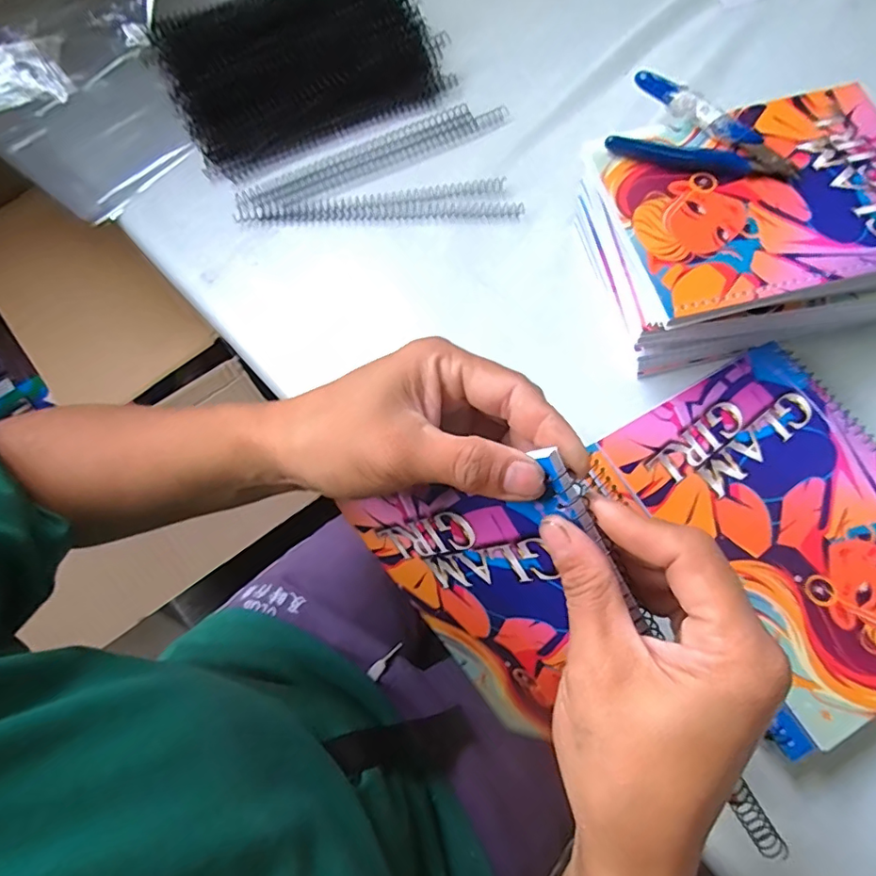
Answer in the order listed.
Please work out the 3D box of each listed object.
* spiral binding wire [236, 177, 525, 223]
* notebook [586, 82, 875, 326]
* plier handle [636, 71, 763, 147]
[{"bbox_3d":[-0.051,-0.199,0.455,0.236,0.009,0.035,0,69,2],"label":"spiral binding wire"},{"bbox_3d":[0.209,-0.155,0.342,0.197,0.010,0.144,-13,69,-3],"label":"notebook"},{"bbox_3d":[0.170,-0.220,0.355,0.018,0.014,0.094,-39,72,-12],"label":"plier handle"}]

